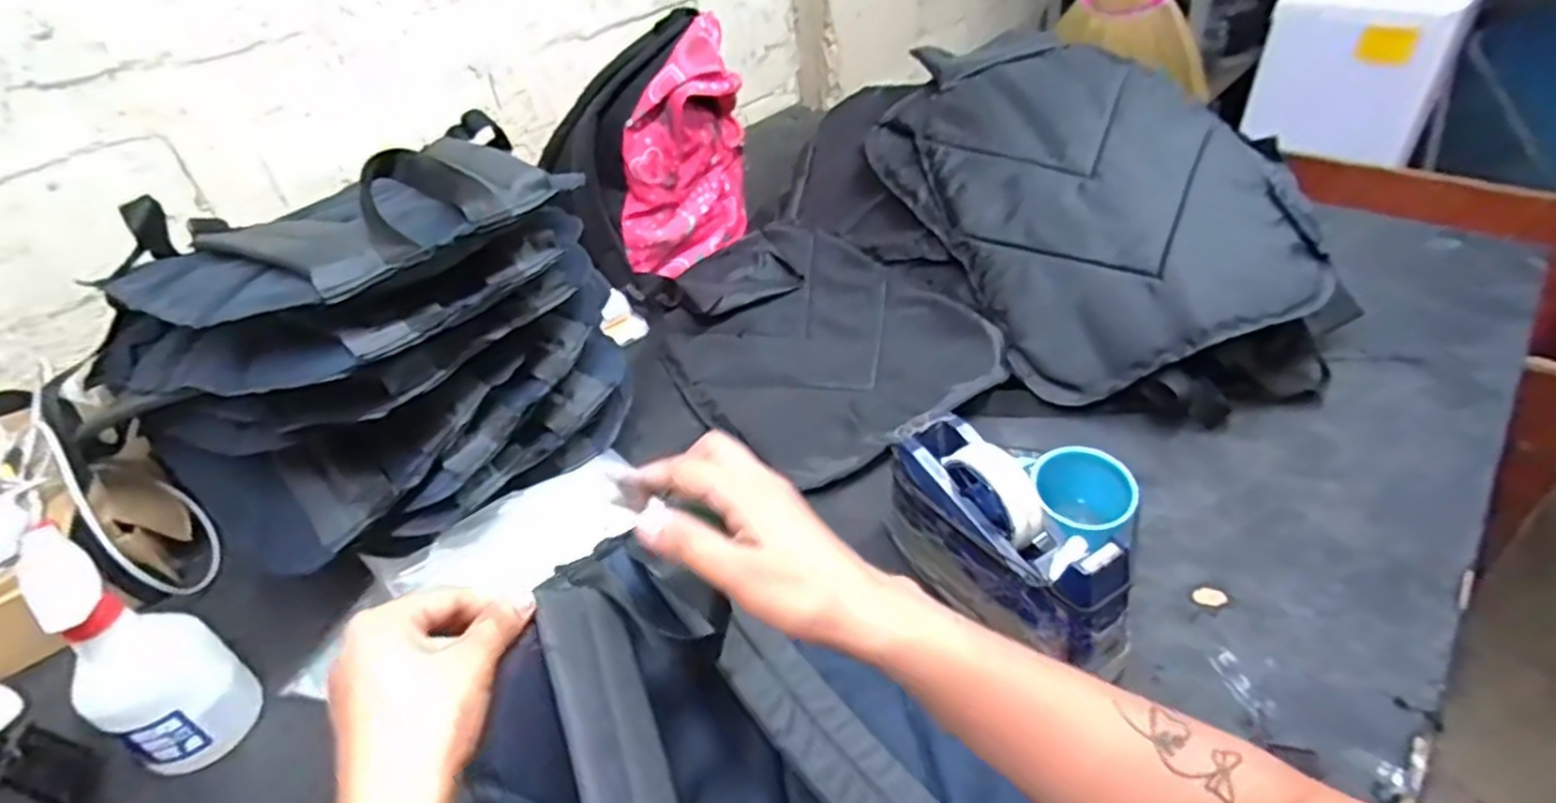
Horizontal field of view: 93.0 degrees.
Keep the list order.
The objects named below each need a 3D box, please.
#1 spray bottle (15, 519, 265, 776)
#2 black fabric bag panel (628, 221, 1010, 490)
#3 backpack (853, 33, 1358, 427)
[{"bbox_3d":[-0.437,0.172,0.501,0.069,0.182,0.078,16,44,26],"label":"spray bottle"},{"bbox_3d":[0.028,-0.083,0.859,0.301,0.051,0.424,-23,41,-19],"label":"black fabric bag panel"},{"bbox_3d":[0.333,-0.208,0.831,0.325,0.140,0.559,-38,61,6],"label":"backpack"}]

